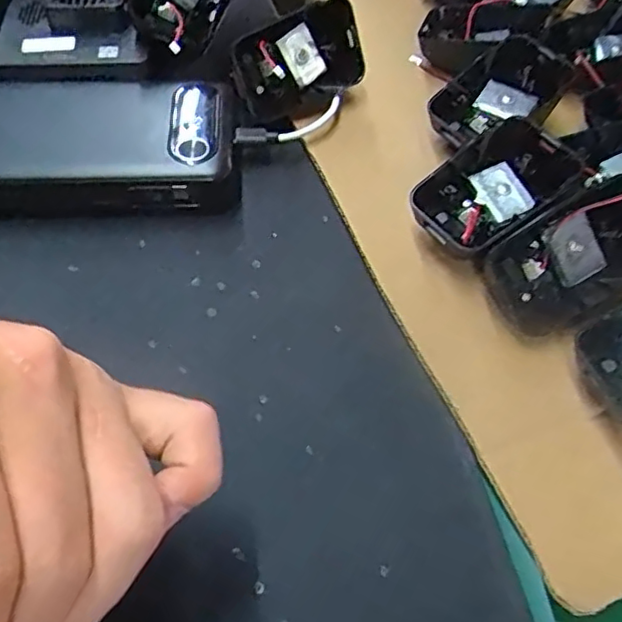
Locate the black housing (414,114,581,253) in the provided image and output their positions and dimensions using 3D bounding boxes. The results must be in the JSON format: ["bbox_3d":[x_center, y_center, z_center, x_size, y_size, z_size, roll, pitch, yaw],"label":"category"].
[{"bbox_3d":[0.080,-0.055,0.281,0.068,0.024,0.044,-40,72,1],"label":"black housing"}]

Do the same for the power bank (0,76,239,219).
[{"bbox_3d":[-0.117,-0.076,0.307,0.155,0.029,0.089,-3,55,-2],"label":"power bank"}]

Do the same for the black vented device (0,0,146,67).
[{"bbox_3d":[-0.126,-0.151,0.333,0.073,0.020,0.060,-4,78,-1],"label":"black vented device"}]

